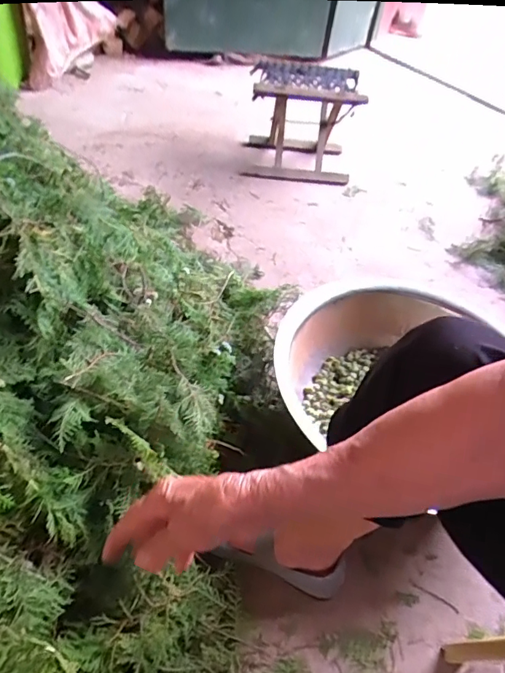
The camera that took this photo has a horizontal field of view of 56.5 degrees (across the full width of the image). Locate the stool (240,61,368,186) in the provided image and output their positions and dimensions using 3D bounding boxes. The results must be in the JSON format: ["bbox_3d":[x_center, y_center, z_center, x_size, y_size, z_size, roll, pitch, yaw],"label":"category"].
[{"bbox_3d":[0.150,-0.676,1.484,0.329,0.290,0.311,6,45,-2],"label":"stool"}]

